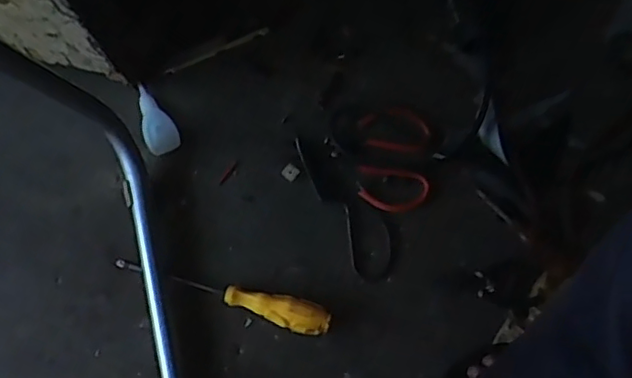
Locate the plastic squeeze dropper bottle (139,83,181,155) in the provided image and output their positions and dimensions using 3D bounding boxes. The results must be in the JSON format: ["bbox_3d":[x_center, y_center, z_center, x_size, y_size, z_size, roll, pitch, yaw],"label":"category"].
[{"bbox_3d":[-0.175,-0.074,0.652,0.035,0.014,0.073,-26,79,-11],"label":"plastic squeeze dropper bottle"}]

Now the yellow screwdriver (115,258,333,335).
[{"bbox_3d":[-0.094,0.105,0.611,0.222,0.022,0.029,17,74,-1],"label":"yellow screwdriver"}]

